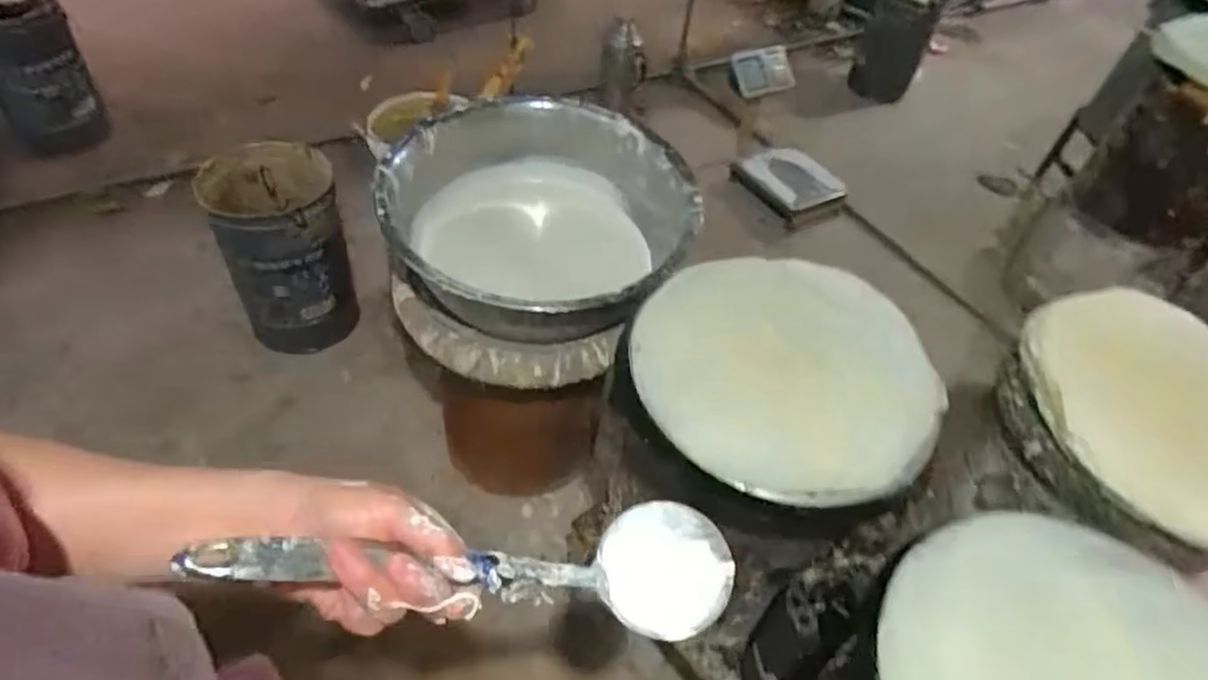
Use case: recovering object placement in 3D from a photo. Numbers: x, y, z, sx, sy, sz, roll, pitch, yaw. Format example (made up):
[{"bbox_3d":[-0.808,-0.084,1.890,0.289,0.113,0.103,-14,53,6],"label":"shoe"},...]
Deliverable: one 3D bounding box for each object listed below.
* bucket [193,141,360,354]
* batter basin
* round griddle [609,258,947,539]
[{"bbox_3d":[-0.774,-0.231,1.713,0.277,0.395,0.352,-19,54,-23],"label":"bucket"},{"bbox_3d":[-0.125,-0.207,1.281,0.525,0.198,0.529,3,48,-3],"label":"batter basin"},{"bbox_3d":[0.213,0.049,0.893,0.380,0.085,0.358,3,48,-3],"label":"round griddle"}]

